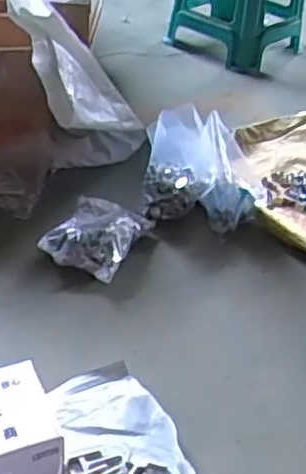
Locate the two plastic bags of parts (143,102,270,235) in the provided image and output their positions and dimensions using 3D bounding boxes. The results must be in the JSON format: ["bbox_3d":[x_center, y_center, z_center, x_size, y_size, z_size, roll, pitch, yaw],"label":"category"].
[{"bbox_3d":[0.103,-0.132,1.284,0.233,0.176,0.183,14,36,11],"label":"two plastic bags of parts"}]

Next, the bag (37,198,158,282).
[{"bbox_3d":[-0.098,-0.008,1.191,0.133,0.057,0.187,17,37,14],"label":"bag"}]

